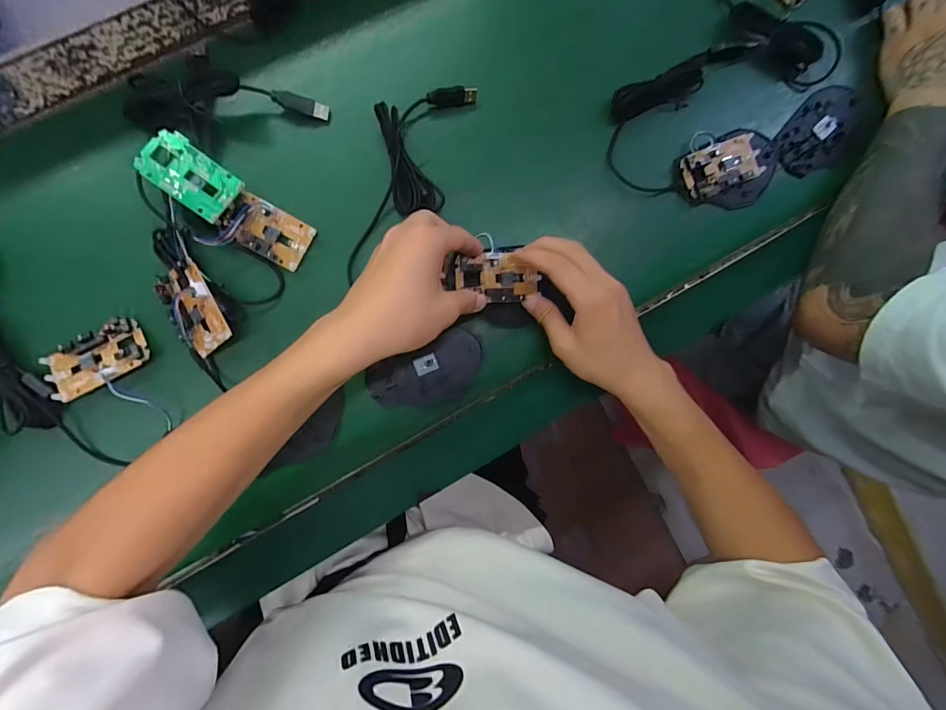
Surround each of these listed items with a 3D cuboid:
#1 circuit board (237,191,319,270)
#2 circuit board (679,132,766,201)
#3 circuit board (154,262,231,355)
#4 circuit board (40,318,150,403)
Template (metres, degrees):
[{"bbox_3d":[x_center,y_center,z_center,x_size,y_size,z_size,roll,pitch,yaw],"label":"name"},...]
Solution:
[{"bbox_3d":[-0.182,-0.111,0.360,0.067,0.014,0.044,29,88,-6],"label":"circuit board"},{"bbox_3d":[0.252,-0.190,0.402,0.082,0.016,0.046,-23,94,-5],"label":"circuit board"},{"bbox_3d":[-0.238,-0.037,0.340,0.043,0.009,0.073,-27,92,15],"label":"circuit board"},{"bbox_3d":[-0.323,0.003,0.342,0.079,0.023,0.043,-28,94,-5],"label":"circuit board"}]

